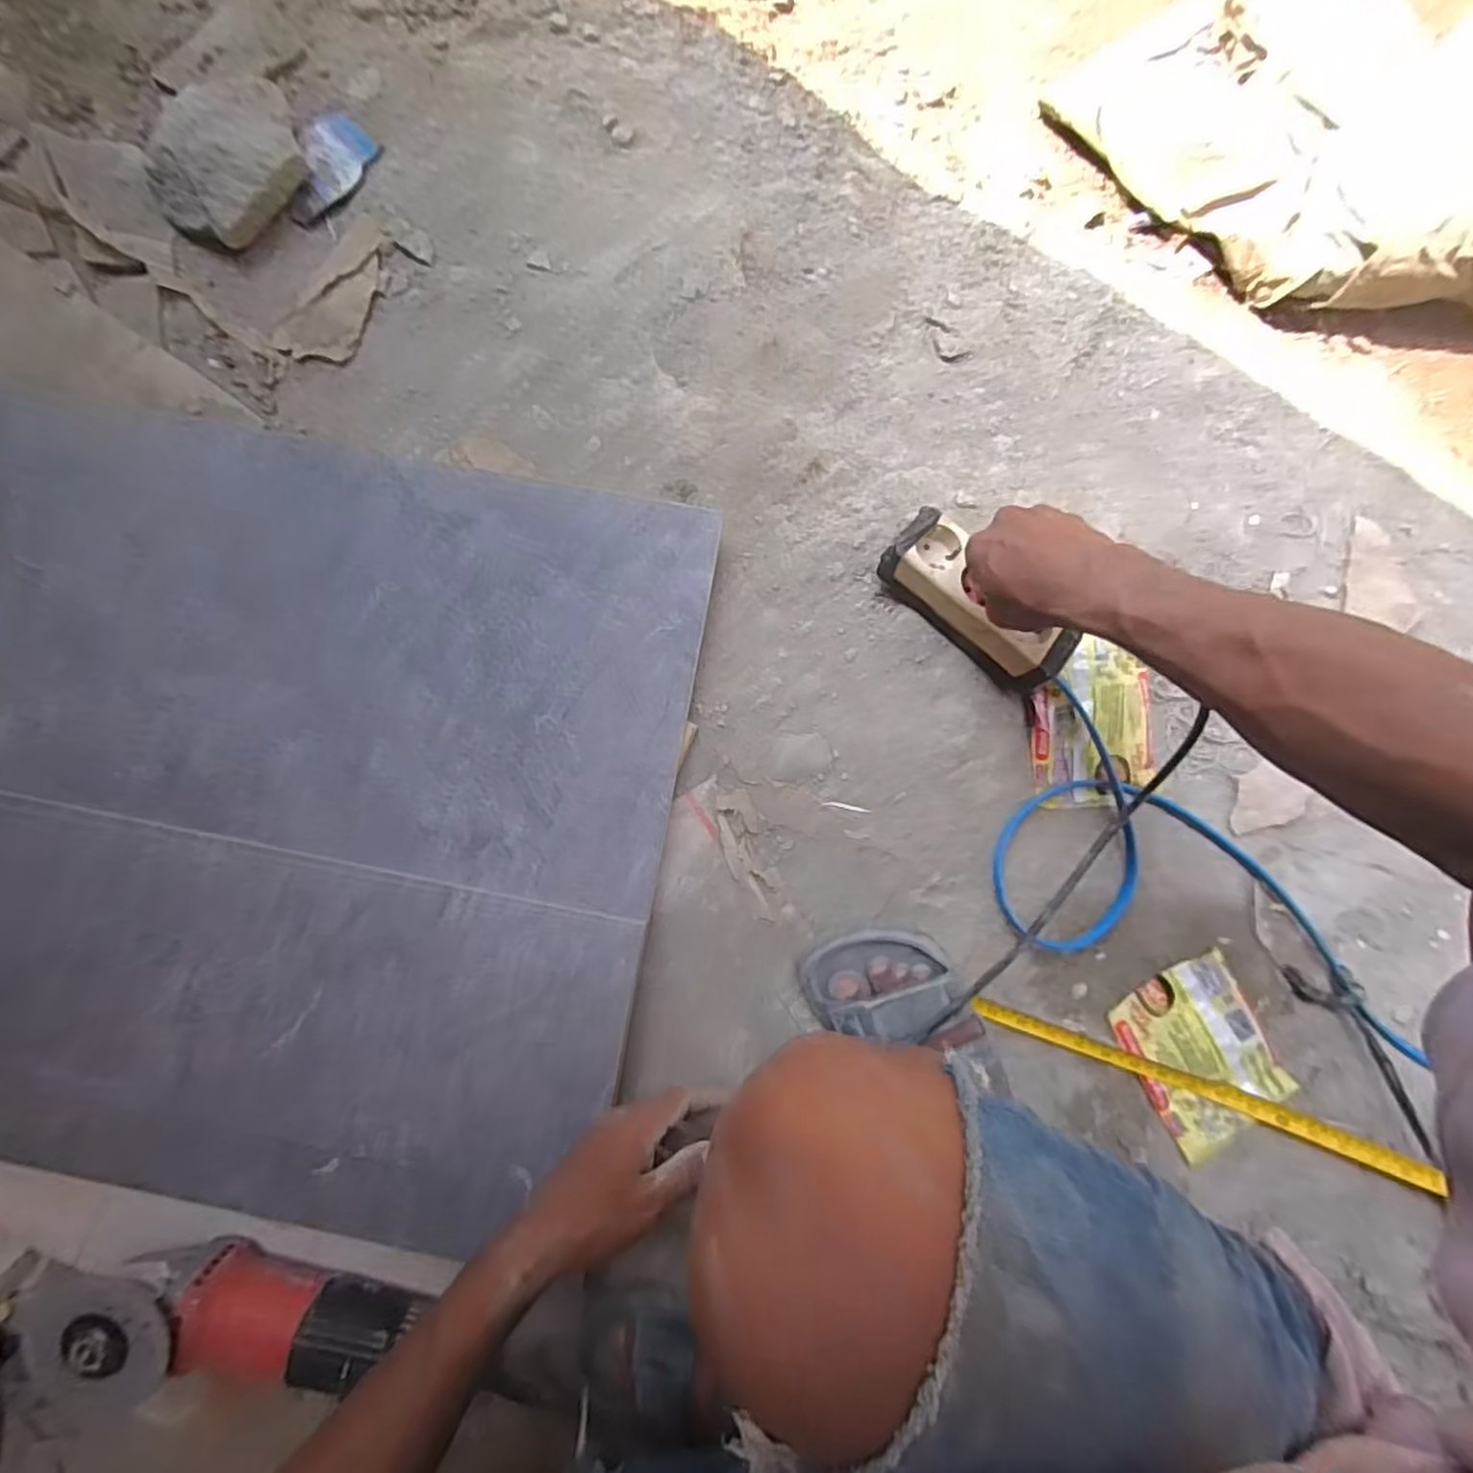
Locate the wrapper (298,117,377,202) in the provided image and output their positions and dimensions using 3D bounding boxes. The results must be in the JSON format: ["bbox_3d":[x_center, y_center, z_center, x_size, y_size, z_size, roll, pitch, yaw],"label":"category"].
[{"bbox_3d":[-0.343,-0.495,0.599,0.057,0.010,0.071,36,85,-1],"label":"wrapper"}]

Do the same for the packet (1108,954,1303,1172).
[{"bbox_3d":[0.388,0.262,0.584,0.113,0.011,0.136,-29,90,0],"label":"packet"}]

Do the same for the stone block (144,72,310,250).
[{"bbox_3d":[-0.405,-0.465,0.560,0.081,0.051,0.135,33,83,4],"label":"stone block"}]

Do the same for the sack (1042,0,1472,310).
[{"bbox_3d":[0.663,-0.585,0.727,0.617,0.105,0.299,43,90,0],"label":"sack"}]

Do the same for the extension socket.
[{"bbox_3d":[0.184,-0.101,0.541,0.064,0.038,0.155,-44,87,-5],"label":"extension socket"}]

